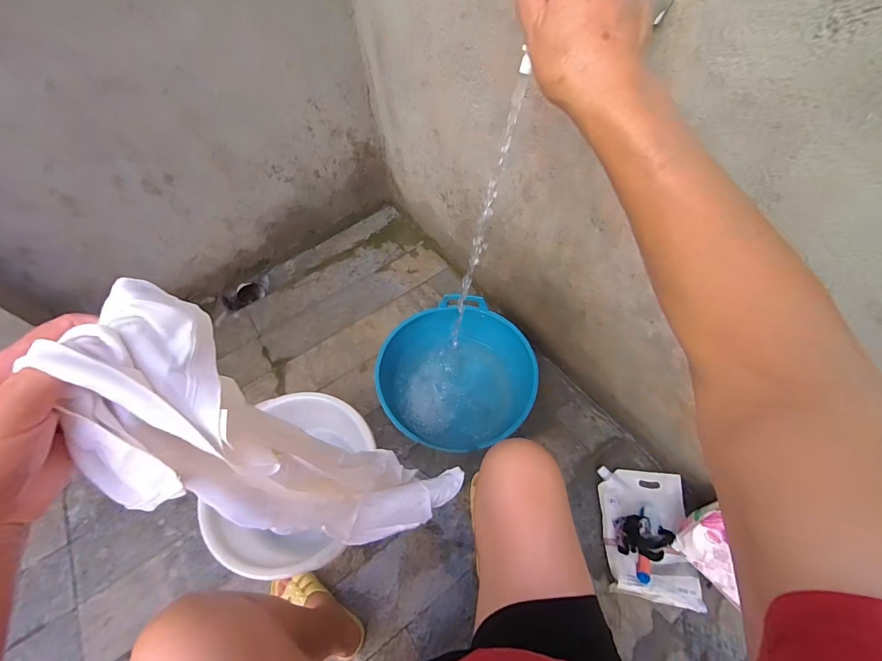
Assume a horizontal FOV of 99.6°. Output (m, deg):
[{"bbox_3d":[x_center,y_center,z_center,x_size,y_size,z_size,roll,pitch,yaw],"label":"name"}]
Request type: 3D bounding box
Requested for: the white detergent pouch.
[{"bbox_3d":[0.458,0.445,0.824,0.183,0.050,0.261,5,61,7],"label":"white detergent pouch"}]

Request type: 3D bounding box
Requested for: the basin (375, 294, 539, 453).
[{"bbox_3d":[0.039,0.119,0.972,0.377,0.129,0.369,-2,60,3],"label":"basin"}]

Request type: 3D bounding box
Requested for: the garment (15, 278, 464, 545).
[{"bbox_3d":[-0.113,0.136,0.383,0.125,0.476,0.130,-5,59,17],"label":"garment"}]

